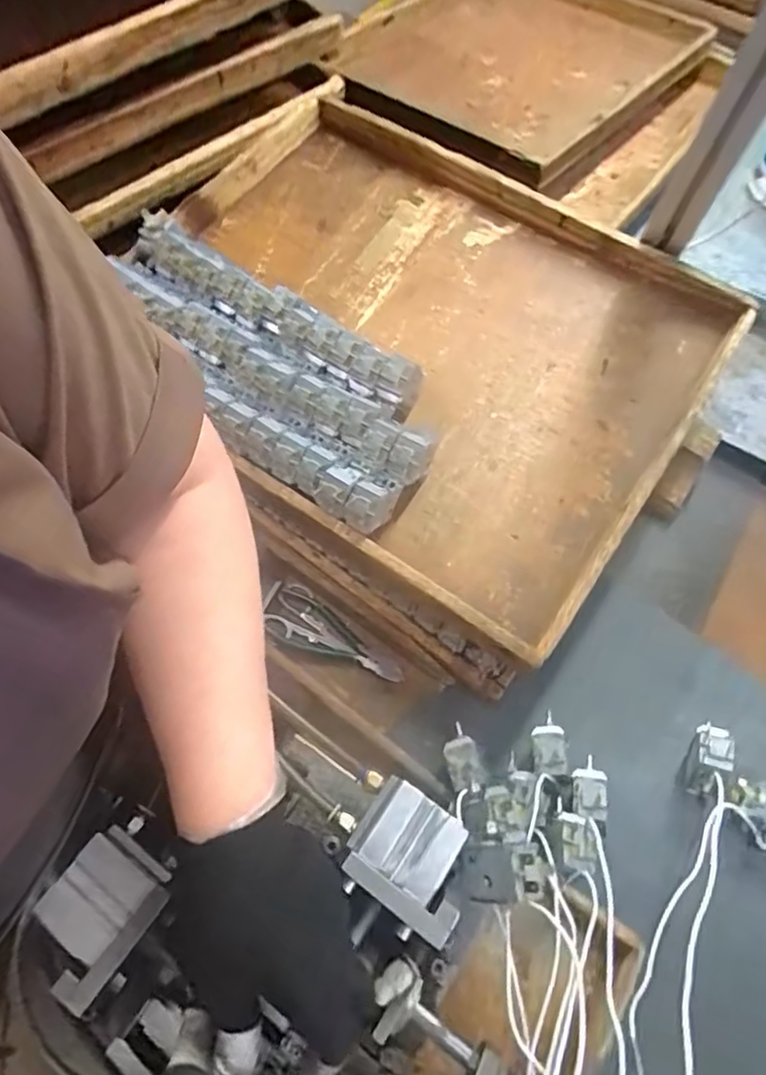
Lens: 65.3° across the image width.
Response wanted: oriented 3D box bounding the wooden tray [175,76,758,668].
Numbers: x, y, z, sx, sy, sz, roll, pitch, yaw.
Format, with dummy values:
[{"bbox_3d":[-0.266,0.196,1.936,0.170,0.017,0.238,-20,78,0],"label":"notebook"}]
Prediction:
[{"bbox_3d":[0.020,-0.184,0.546,0.500,0.041,0.411,32,71,14],"label":"wooden tray"}]

